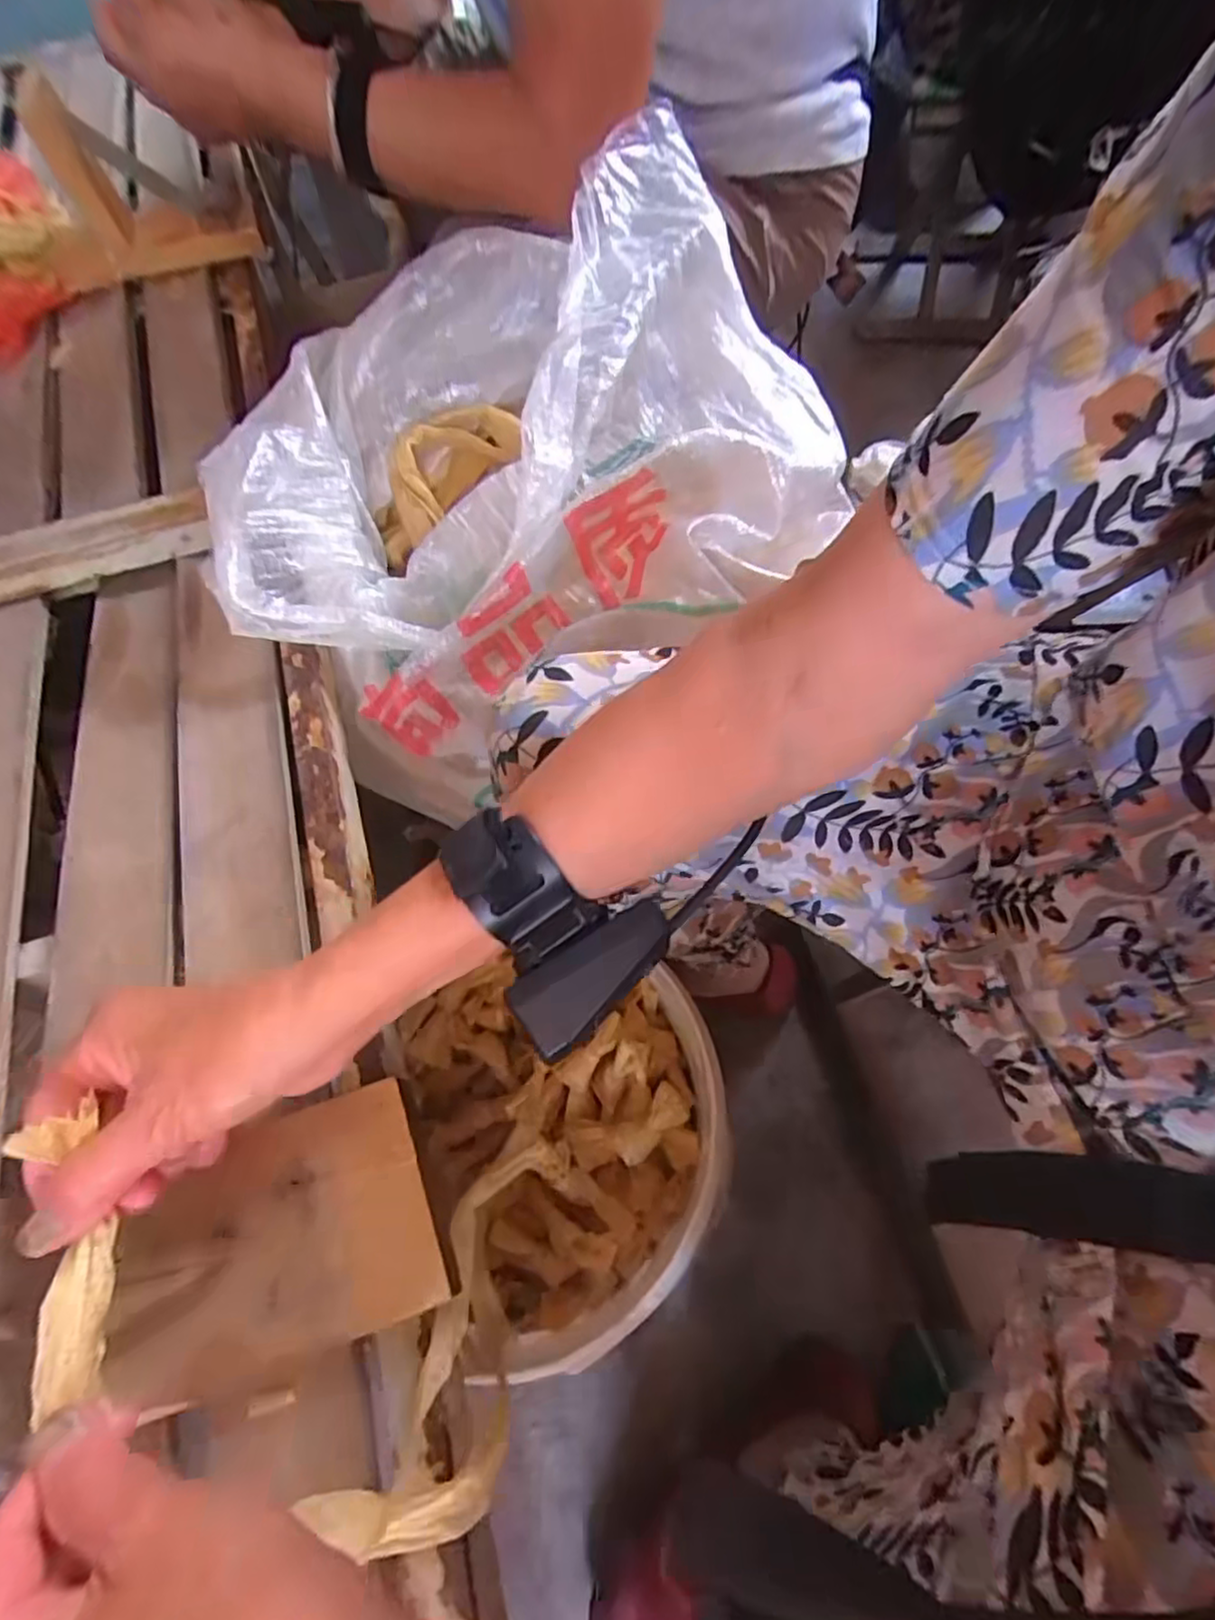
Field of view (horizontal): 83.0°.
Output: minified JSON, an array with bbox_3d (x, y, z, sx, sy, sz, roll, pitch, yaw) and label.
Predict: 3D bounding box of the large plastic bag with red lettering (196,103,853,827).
[{"bbox_3d":[-0.048,-0.214,0.467,0.381,0.196,0.300,-16,66,-6],"label":"large plastic bag with red lettering"}]

